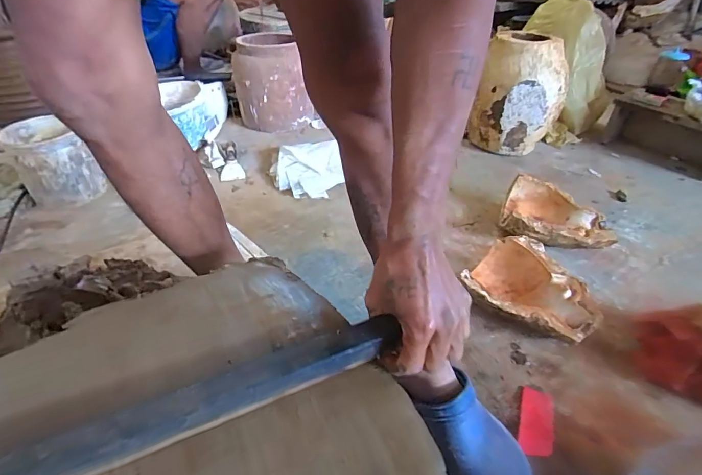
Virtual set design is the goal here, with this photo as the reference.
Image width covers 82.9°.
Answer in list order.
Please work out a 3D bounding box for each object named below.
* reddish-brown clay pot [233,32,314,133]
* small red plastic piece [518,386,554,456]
[{"bbox_3d":[-0.291,-0.546,1.390,0.231,0.258,0.271,-28,48,-30],"label":"reddish-brown clay pot"},{"bbox_3d":[0.283,0.281,0.607,0.048,0.009,0.103,16,42,18],"label":"small red plastic piece"}]

